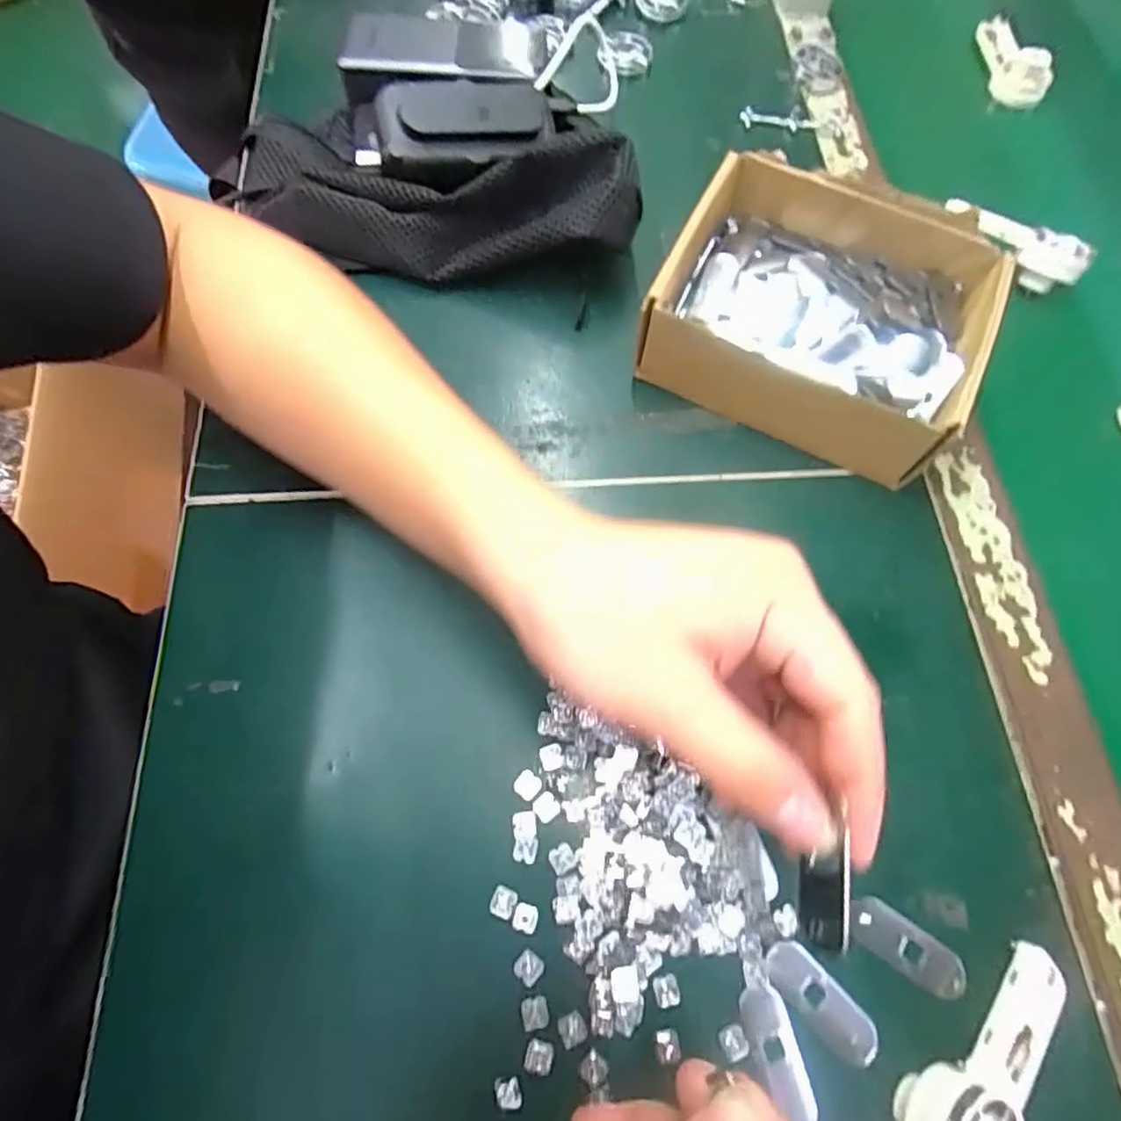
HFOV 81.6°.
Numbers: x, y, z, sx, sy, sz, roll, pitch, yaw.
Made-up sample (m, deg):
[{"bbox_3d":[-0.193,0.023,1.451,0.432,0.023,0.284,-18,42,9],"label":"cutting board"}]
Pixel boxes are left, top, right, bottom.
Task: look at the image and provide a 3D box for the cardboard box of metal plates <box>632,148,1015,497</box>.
[{"bbox_3d":[0.146,-0.141,0.370,0.164,0.058,0.144,25,68,9],"label":"cardboard box of metal plates"}]

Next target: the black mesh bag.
[{"bbox_3d":[-0.071,-0.212,0.385,0.228,0.063,0.062,4,66,0],"label":"black mesh bag"}]

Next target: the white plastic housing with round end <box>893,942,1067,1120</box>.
[{"bbox_3d":[0.166,0.194,0.238,0.091,0.031,0.045,-38,73,-16],"label":"white plastic housing with round end"}]

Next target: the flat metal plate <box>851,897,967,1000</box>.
[{"bbox_3d":[0.144,0.161,0.270,0.046,0.005,0.020,30,69,11],"label":"flat metal plate"}]

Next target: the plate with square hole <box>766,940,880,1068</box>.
[{"bbox_3d":[0.106,0.178,0.262,0.018,0.004,0.050,-40,74,-17],"label":"plate with square hole"}]

